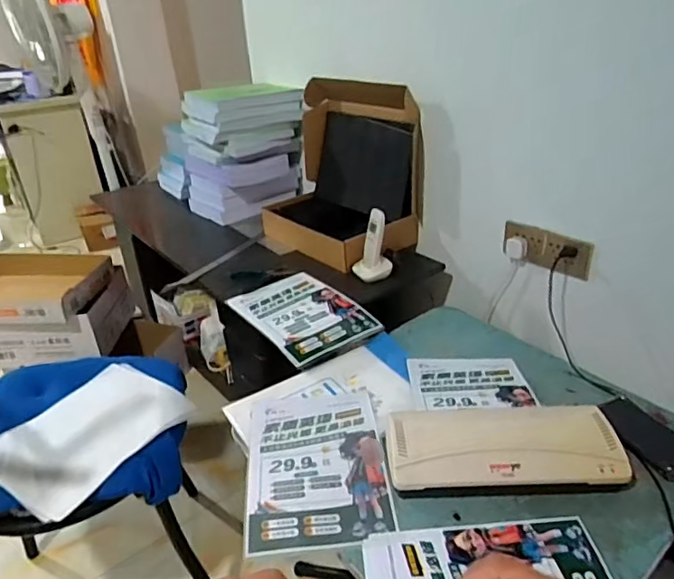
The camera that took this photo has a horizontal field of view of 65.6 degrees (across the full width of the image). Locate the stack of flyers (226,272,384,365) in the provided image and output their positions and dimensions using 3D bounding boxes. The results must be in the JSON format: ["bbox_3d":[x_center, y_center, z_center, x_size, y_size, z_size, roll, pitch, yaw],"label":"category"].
[{"bbox_3d":[-0.085,0.045,1.148,0.218,0.013,0.310,-22,34,-30],"label":"stack of flyers"}]

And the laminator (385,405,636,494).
[{"bbox_3d":[0.247,0.236,0.803,0.336,0.068,0.144,-1,29,2],"label":"laminator"}]

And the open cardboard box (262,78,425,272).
[{"bbox_3d":[-0.019,-0.321,1.406,0.434,0.392,0.299,21,37,37],"label":"open cardboard box"}]

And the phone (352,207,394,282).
[{"bbox_3d":[0.086,-0.099,1.237,0.075,0.162,0.068,-16,31,-21],"label":"phone"}]

